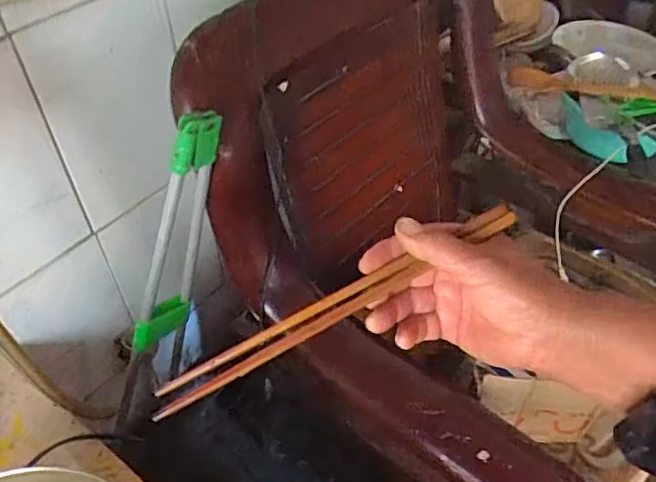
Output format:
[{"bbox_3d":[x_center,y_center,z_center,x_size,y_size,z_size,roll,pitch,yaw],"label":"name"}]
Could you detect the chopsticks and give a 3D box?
[{"bbox_3d":[0.002,0.046,0.381,0.256,0.016,0.023,-29,51,3],"label":"chopsticks"}]

